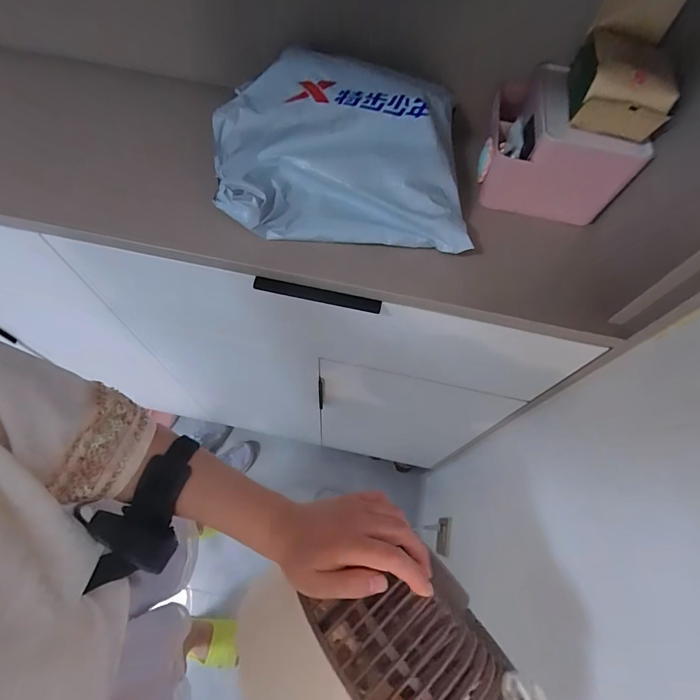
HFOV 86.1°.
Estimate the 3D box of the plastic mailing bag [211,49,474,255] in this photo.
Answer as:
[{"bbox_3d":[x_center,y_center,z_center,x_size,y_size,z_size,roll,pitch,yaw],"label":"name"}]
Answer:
[{"bbox_3d":[-0.007,-0.227,0.434,0.283,0.088,0.200,3,64,-2],"label":"plastic mailing bag"}]

